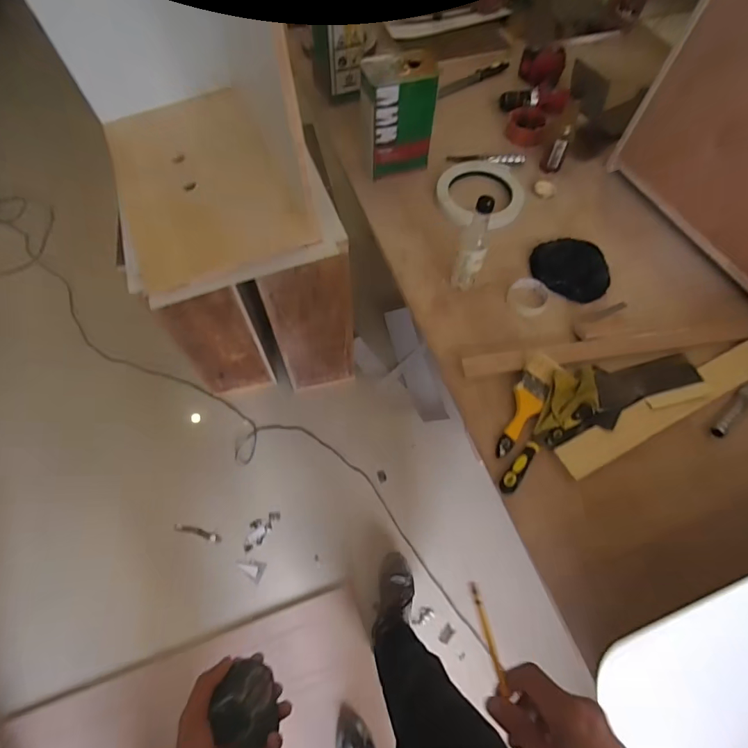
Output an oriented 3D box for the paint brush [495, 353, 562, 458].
[{"bbox_3d":[0.273,0.050,0.754,0.056,0.017,0.215,28,65,14],"label":"paint brush"}]

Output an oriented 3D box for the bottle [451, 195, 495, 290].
[{"bbox_3d":[0.194,-0.246,0.822,0.055,0.201,0.056,19,63,9],"label":"bottle"}]

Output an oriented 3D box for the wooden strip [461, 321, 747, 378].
[{"bbox_3d":[0.482,-0.055,0.817,0.616,0.013,0.043,-8,63,-4],"label":"wooden strip"}]

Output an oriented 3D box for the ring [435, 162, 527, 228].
[{"bbox_3d":[0.262,-0.452,1.023,0.198,0.027,0.211,0,62,-1],"label":"ring"}]

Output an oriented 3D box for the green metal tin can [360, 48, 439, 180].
[{"bbox_3d":[0.054,-0.597,0.983,0.162,0.223,0.100,-13,63,-7],"label":"green metal tin can"}]

